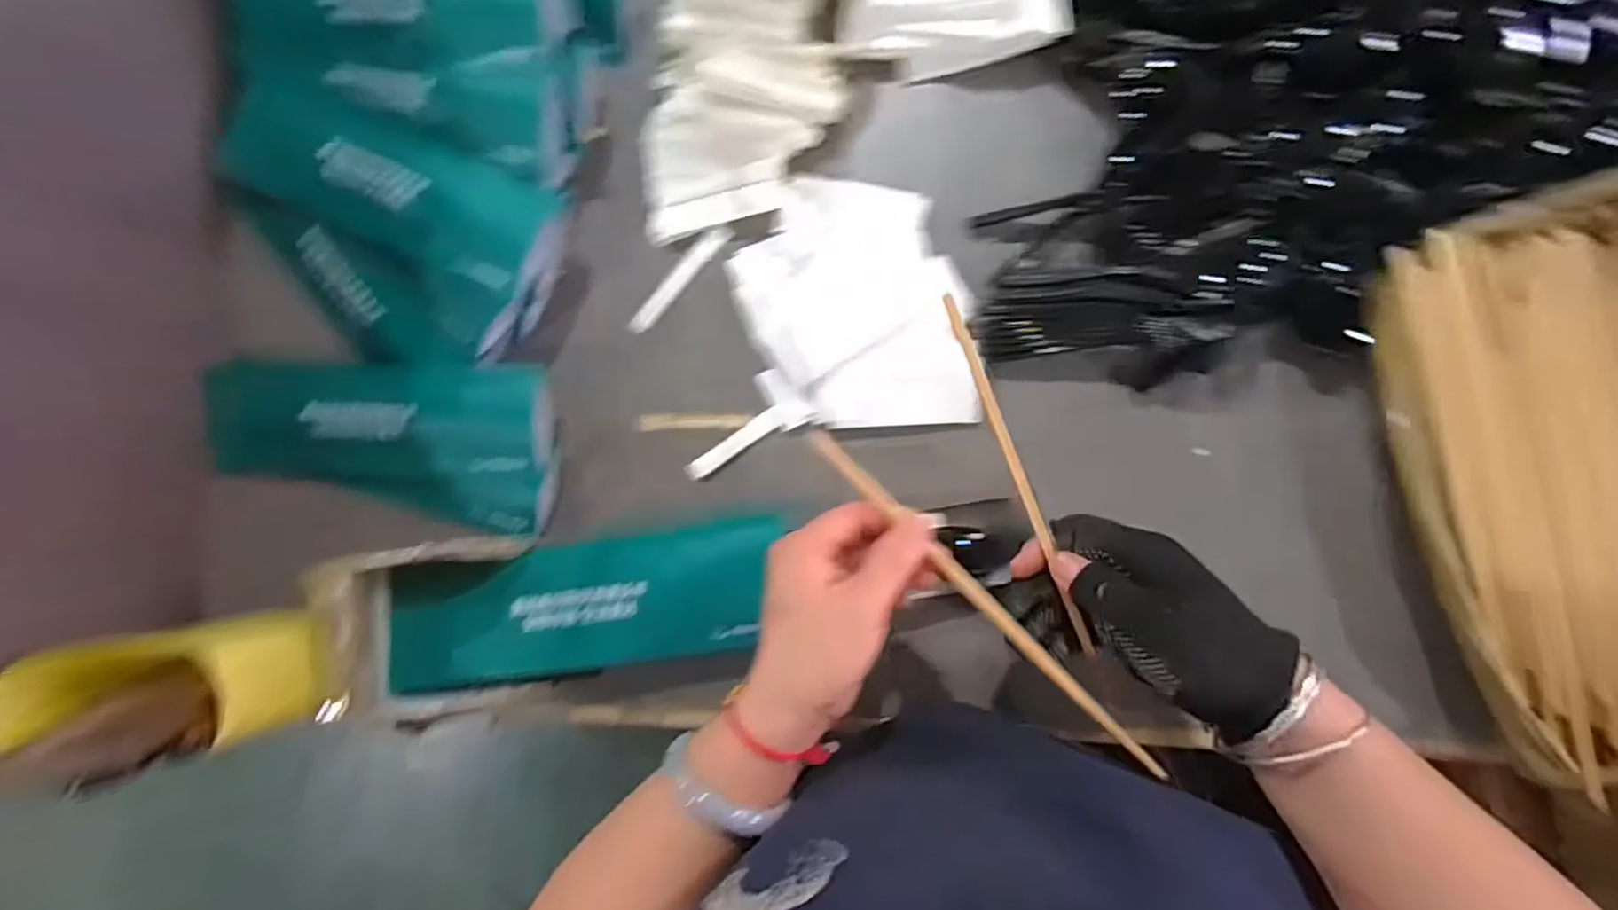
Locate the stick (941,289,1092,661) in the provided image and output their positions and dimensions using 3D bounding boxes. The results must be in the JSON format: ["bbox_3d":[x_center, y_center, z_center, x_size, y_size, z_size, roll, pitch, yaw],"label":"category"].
[{"bbox_3d":[0.110,0.018,0.356,0.006,0.006,0.210,-24,106,5],"label":"stick"}]

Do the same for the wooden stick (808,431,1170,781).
[{"bbox_3d":[0.087,0.073,0.350,0.235,0.006,0.010,45,92,4],"label":"wooden stick"}]

